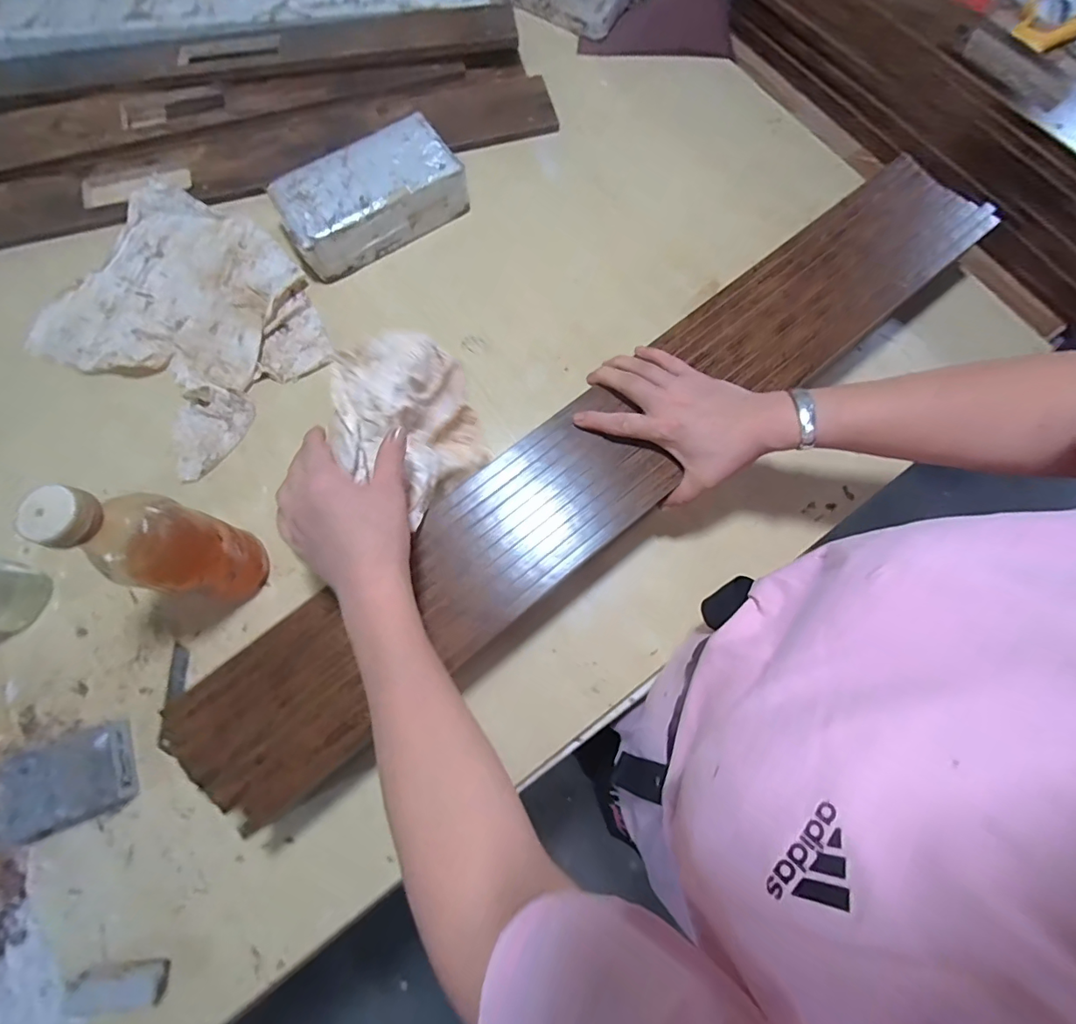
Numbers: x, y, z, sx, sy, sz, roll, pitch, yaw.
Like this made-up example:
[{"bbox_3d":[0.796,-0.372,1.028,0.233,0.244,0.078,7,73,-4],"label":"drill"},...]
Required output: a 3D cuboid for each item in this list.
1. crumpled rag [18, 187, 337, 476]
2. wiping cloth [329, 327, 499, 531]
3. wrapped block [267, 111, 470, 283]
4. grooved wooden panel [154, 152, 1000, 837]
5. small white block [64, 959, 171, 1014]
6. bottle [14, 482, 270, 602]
[{"bbox_3d":[-0.402,-0.229,0.557,0.304,0.028,0.257,38,79,7],"label":"crumpled rag"},{"bbox_3d":[-0.121,-0.088,0.442,0.151,0.081,0.127,41,80,7],"label":"wiping cloth"},{"bbox_3d":[-0.195,-0.369,0.579,0.212,0.060,0.103,-30,80,-8],"label":"wrapped block"},{"bbox_3d":[0.077,-0.063,0.453,0.871,0.020,0.122,-38,81,-8],"label":"grooved wooden panel"},{"bbox_3d":[-0.351,0.397,0.411,0.076,0.010,0.033,0,73,-6],"label":"small white block"},{"bbox_3d":[-0.300,0.032,0.410,0.057,0.209,0.074,14,77,3],"label":"bottle"}]

